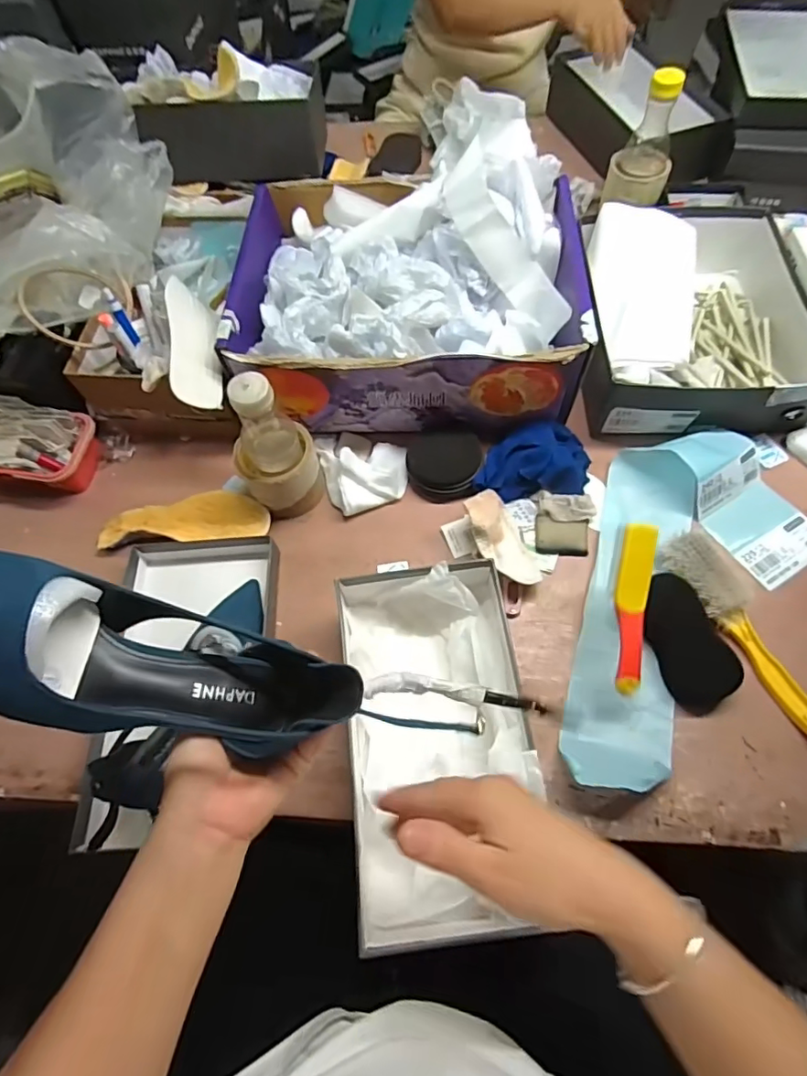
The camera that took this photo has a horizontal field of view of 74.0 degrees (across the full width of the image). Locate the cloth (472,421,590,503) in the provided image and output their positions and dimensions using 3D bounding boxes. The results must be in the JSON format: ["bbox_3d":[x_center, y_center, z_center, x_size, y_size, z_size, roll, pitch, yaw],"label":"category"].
[{"bbox_3d":[0.151,-0.094,0.639,0.132,0.045,0.086,-3,64,2],"label":"cloth"}]

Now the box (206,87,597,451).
[{"bbox_3d":[0.006,-0.304,0.661,0.406,0.184,0.313,4,64,6],"label":"box"}]

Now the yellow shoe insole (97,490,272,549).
[{"bbox_3d":[-0.262,-0.020,0.647,0.202,0.029,0.058,-3,64,2],"label":"yellow shoe insole"}]

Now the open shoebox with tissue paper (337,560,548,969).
[{"bbox_3d":[0.030,0.175,0.484,0.150,0.096,0.297,-8,64,0],"label":"open shoebox with tissue paper"}]

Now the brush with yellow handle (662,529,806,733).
[{"bbox_3d":[0.353,0.087,0.540,0.057,0.033,0.226,-30,66,-11],"label":"brush with yellow handle"}]

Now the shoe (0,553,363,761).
[{"bbox_3d":[-0.142,0.061,0.278,0.225,0.090,0.074,27,61,-30],"label":"shoe"}]

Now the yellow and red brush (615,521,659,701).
[{"bbox_3d":[0.213,0.066,0.498,0.034,0.010,0.156,5,88,6],"label":"yellow and red brush"}]

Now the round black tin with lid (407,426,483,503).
[{"bbox_3d":[0.049,-0.094,0.645,0.087,0.032,0.096,8,65,8],"label":"round black tin with lid"}]

